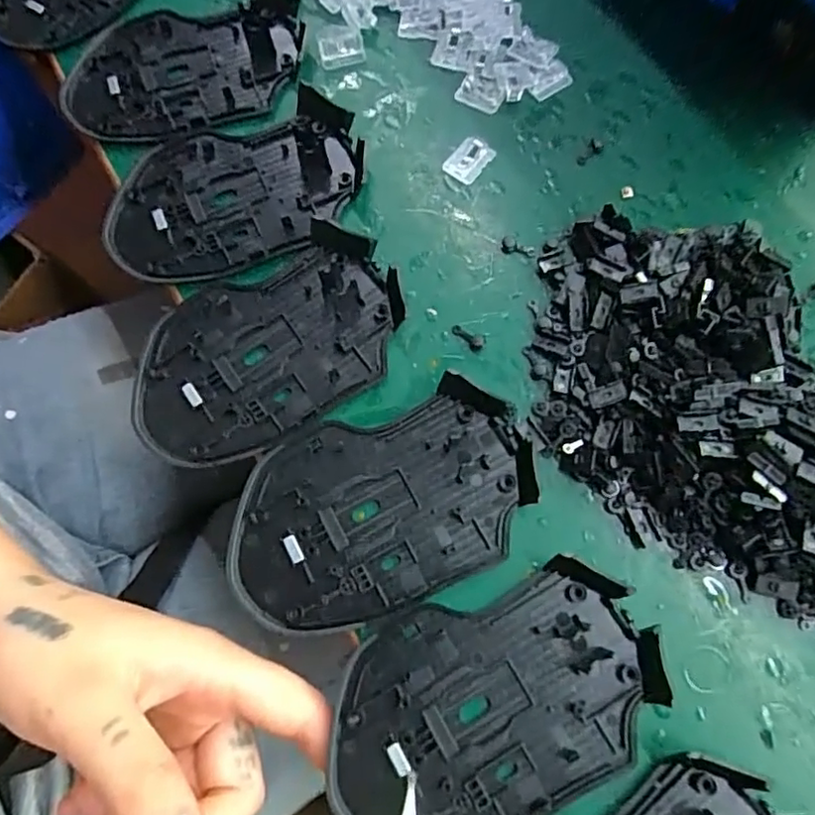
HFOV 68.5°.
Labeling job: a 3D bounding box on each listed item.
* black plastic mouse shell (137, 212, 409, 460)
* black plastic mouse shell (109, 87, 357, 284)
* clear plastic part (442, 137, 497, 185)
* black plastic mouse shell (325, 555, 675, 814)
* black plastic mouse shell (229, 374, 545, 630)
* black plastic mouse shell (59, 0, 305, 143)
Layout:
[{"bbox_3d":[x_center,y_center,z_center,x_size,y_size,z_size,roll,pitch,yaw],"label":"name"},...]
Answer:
[{"bbox_3d":[-0.057,-0.025,0.241,0.113,0.011,0.072,-29,75,-8],"label":"black plastic mouse shell"},{"bbox_3d":[-0.076,-0.096,0.261,0.111,0.014,0.071,-13,73,-3],"label":"black plastic mouse shell"},{"bbox_3d":[0.027,-0.110,0.265,0.016,0.007,0.020,35,76,11],"label":"clear plastic part"},{"bbox_3d":[0.027,0.100,0.198,0.114,0.017,0.071,-23,74,-6],"label":"black plastic mouse shell"},{"bbox_3d":[-0.010,0.037,0.221,0.114,0.014,0.071,-18,73,-5],"label":"black plastic mouse shell"},{"bbox_3d":[-0.106,-0.164,0.281,0.112,0.014,0.070,-10,73,-2],"label":"black plastic mouse shell"}]

